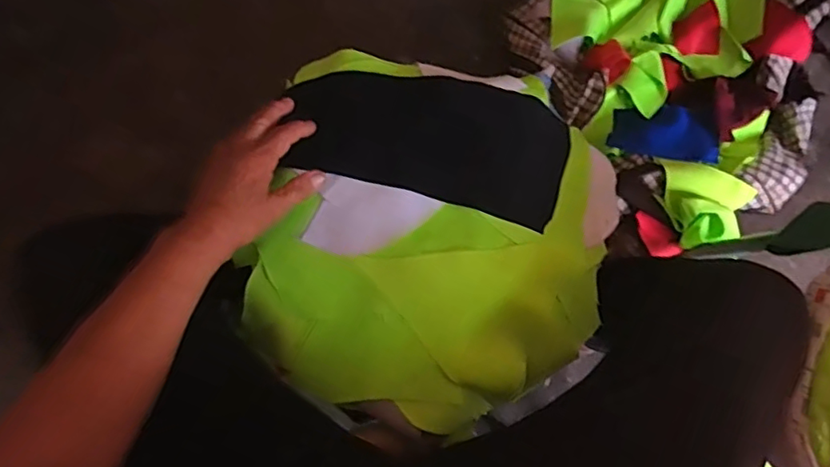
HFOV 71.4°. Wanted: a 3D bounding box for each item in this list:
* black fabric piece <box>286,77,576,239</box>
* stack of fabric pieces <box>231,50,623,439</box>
[{"bbox_3d":[0.010,-0.099,0.574,0.275,0.038,0.133,16,80,4],"label":"black fabric piece"},{"bbox_3d":[0.014,0.002,0.556,0.338,0.069,0.340,15,80,4],"label":"stack of fabric pieces"}]

